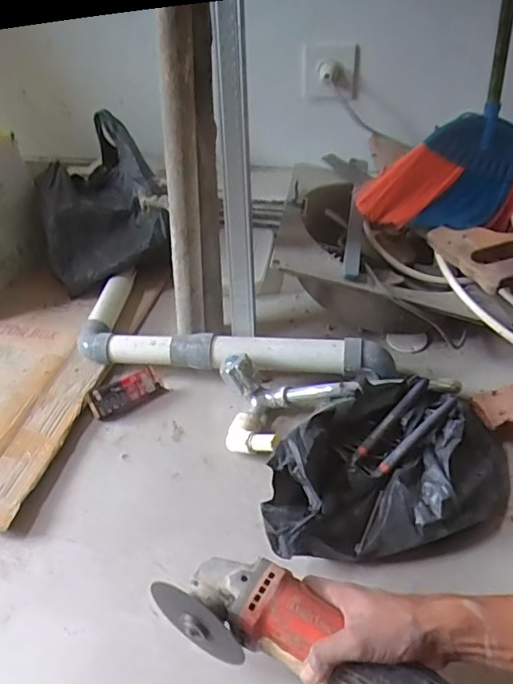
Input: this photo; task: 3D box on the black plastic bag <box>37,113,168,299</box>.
[{"bbox_3d":[-0.286,-0.245,0.959,0.213,0.205,0.247,-19,47,-15],"label":"black plastic bag"}]

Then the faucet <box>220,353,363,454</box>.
[{"bbox_3d":[0.031,0.096,0.708,0.194,0.094,0.118,14,48,17],"label":"faucet"}]

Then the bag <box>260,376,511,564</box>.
[{"bbox_3d":[0.157,0.144,0.632,0.308,0.117,0.191,-7,45,-3],"label":"bag"}]

